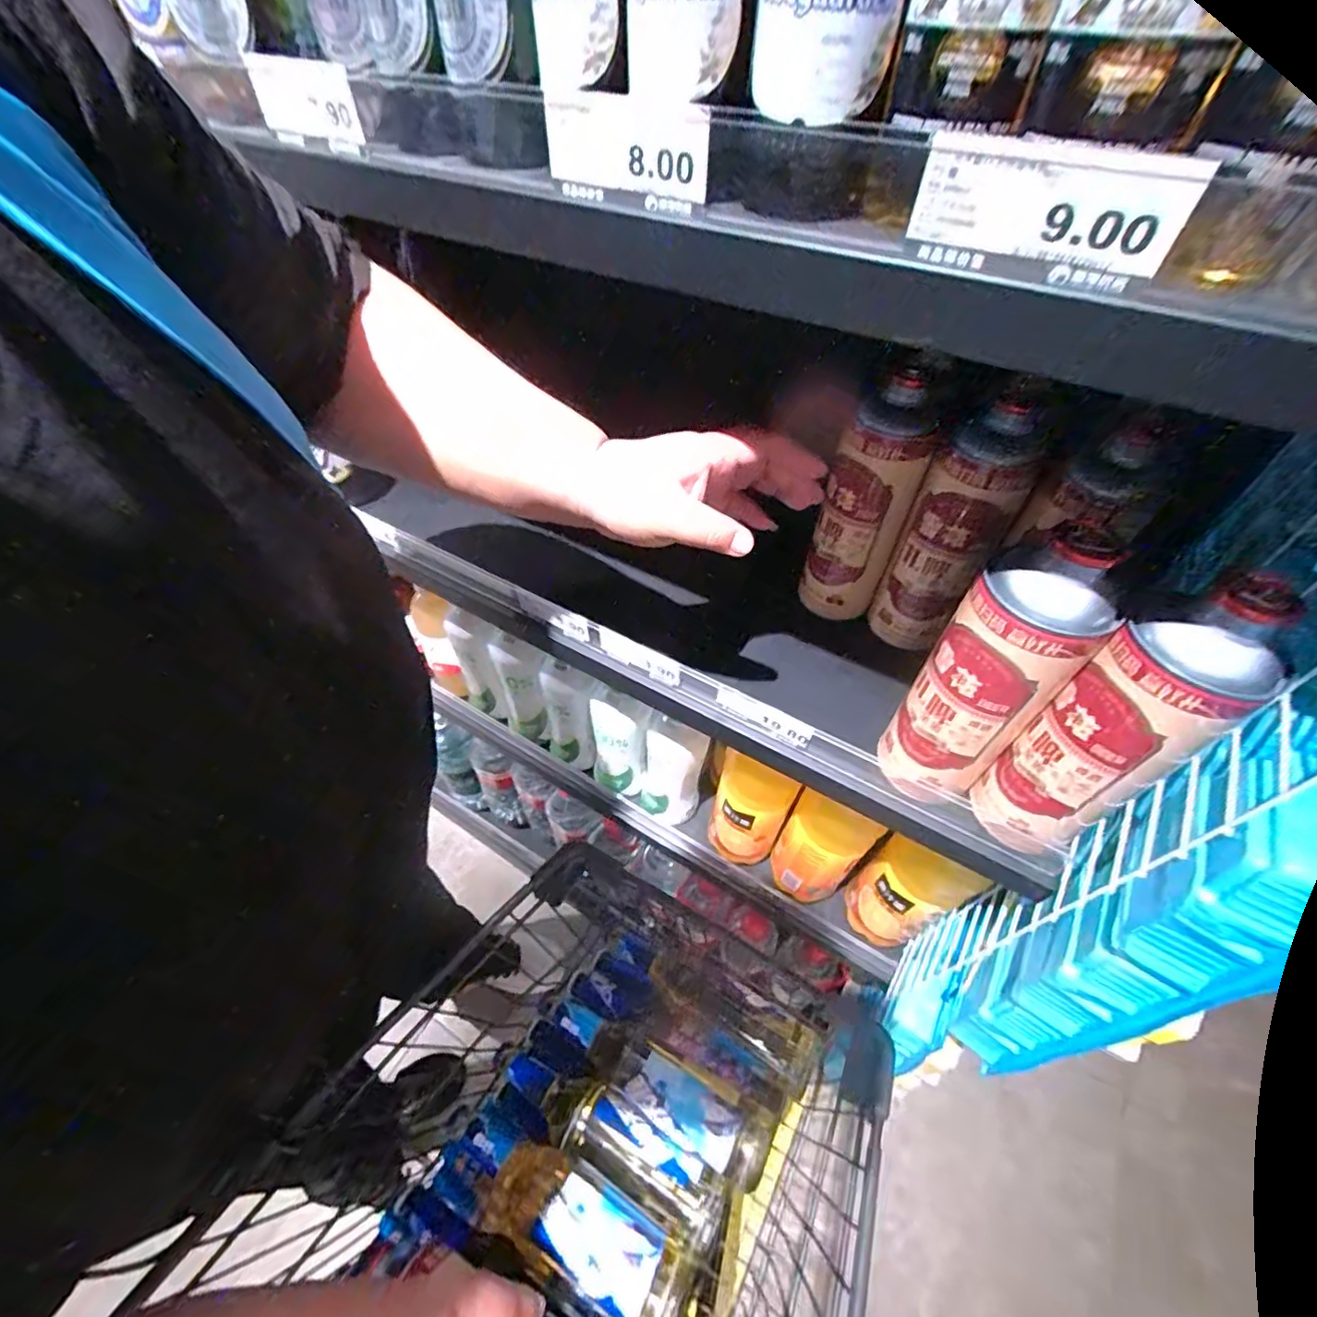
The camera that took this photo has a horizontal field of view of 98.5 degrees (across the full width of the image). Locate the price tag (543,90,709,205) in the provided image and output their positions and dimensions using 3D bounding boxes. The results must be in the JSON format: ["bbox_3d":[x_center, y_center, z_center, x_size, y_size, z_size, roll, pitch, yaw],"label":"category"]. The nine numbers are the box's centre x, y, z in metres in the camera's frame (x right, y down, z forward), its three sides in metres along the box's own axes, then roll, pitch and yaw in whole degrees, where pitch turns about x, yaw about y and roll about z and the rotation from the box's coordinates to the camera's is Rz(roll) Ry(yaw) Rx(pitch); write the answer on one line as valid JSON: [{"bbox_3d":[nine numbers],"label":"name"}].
[{"bbox_3d":[-0.017,-0.247,0.273,0.091,0.034,0.006,28,51,20],"label":"price tag"}]

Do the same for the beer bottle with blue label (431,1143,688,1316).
[{"bbox_3d":[-0.096,0.549,0.557,0.264,0.082,0.093,20,55,20],"label":"beer bottle with blue label"}]

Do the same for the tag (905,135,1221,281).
[{"bbox_3d":[0.141,-0.167,0.209,0.089,0.032,0.009,25,57,18],"label":"tag"}]

